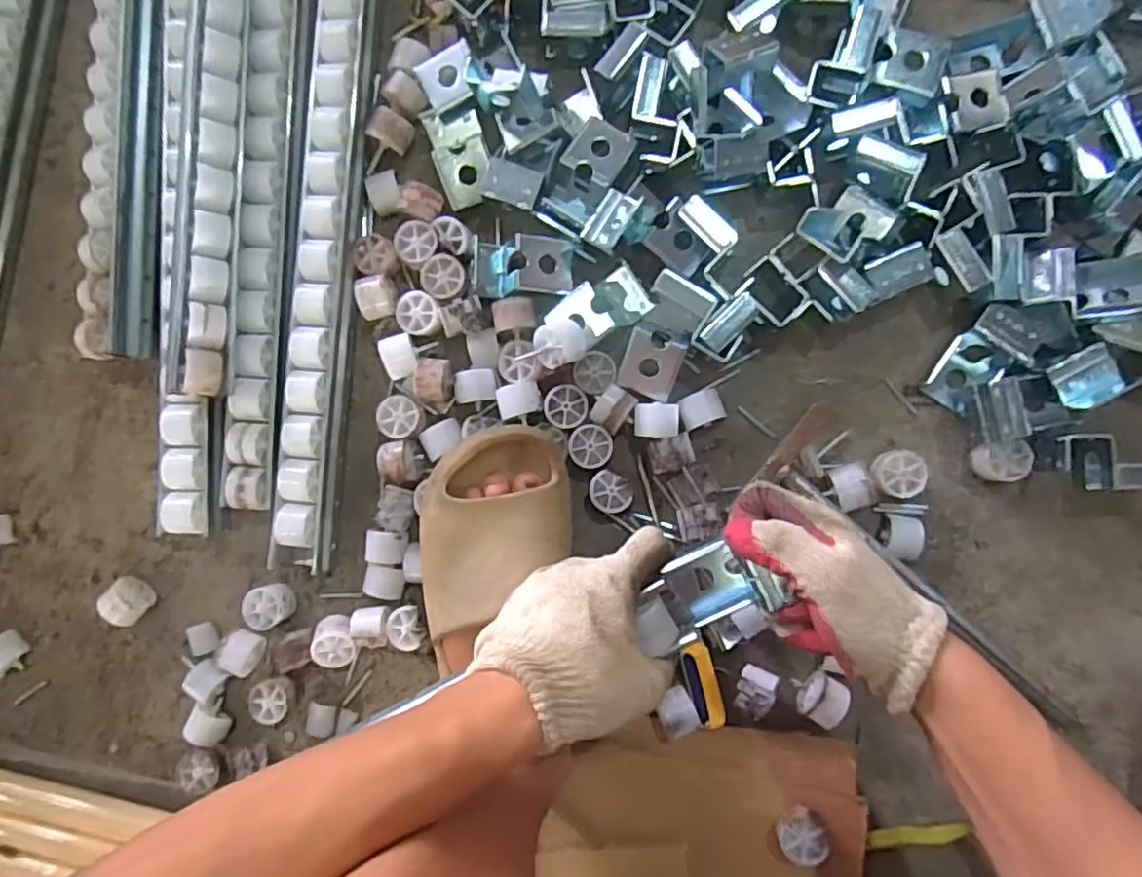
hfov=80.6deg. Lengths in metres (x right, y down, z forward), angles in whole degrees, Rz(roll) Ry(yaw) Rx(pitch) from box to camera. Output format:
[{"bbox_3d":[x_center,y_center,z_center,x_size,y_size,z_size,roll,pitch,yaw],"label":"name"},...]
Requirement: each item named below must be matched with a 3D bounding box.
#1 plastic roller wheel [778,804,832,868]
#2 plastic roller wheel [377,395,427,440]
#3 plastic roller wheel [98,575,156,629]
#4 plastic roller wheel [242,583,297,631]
[{"bbox_3d":[0.174,0.295,0.505,0.036,0.030,0.031,-28,86,4],"label":"plastic roller wheel"},{"bbox_3d":[-0.139,-0.017,0.560,0.036,0.027,0.035,0,89,5],"label":"plastic roller wheel"},{"bbox_3d":[-0.377,0.139,0.573,0.030,0.034,0.036,42,93,5],"label":"plastic roller wheel"},{"bbox_3d":[-0.252,0.140,0.565,0.037,0.025,0.034,0,89,5],"label":"plastic roller wheel"}]

